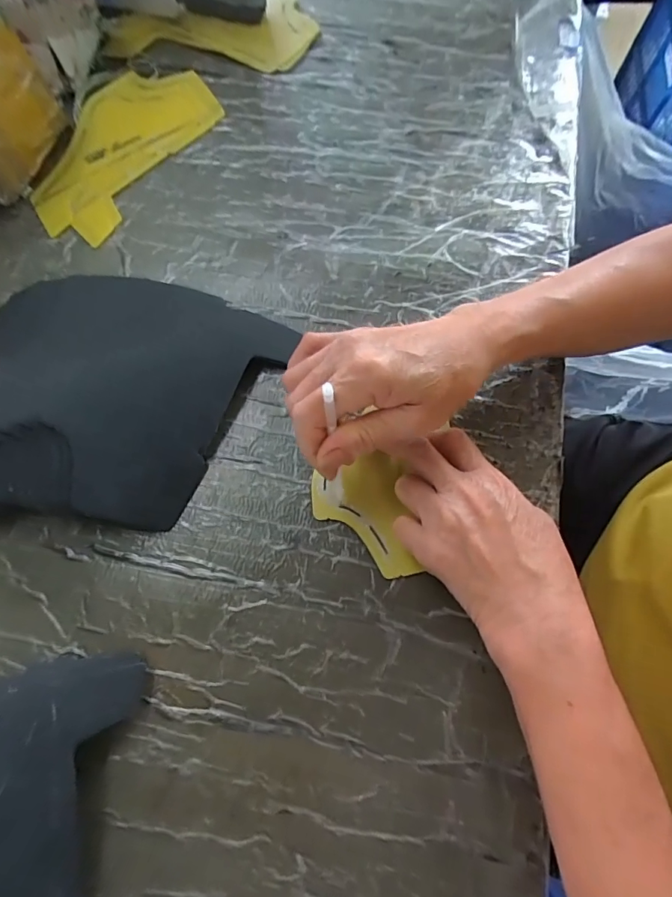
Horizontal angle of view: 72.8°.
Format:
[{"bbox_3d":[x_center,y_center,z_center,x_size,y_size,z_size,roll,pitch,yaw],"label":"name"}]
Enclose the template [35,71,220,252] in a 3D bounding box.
[{"bbox_3d":[-0.197,-0.273,0.410,0.109,0.018,0.188,31,76,11],"label":"template"}]

